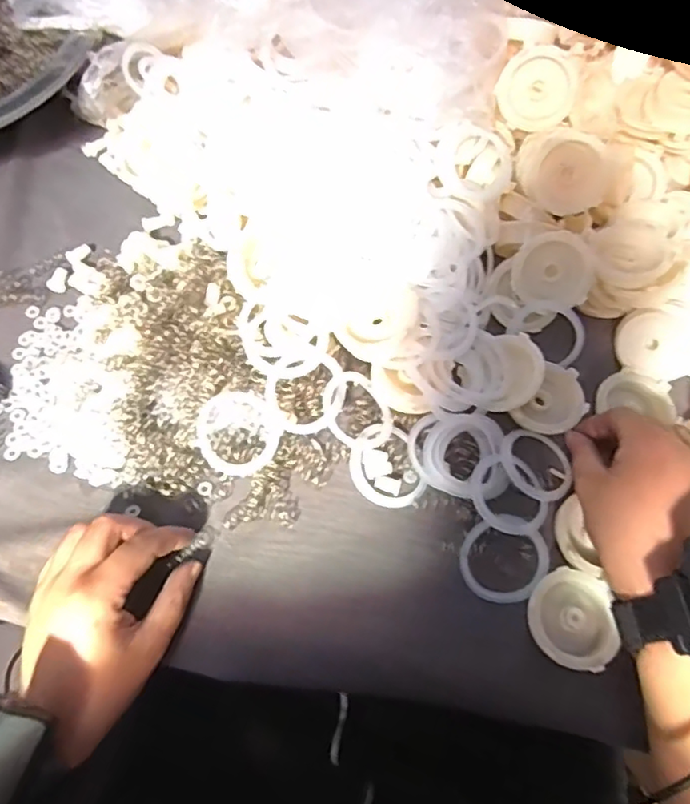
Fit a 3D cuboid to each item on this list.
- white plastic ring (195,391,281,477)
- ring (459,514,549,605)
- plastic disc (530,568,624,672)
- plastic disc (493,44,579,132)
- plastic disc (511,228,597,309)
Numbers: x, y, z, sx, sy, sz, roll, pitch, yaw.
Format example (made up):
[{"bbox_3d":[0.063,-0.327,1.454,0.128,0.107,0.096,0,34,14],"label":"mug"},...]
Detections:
[{"bbox_3d":[-0.069,0.018,0.380,0.051,0.013,0.056,2,66,-4],"label":"white plastic ring"},{"bbox_3d":[0.097,0.096,0.362,0.051,0.012,0.052,0,81,-2],"label":"ring"},{"bbox_3d":[0.135,0.128,0.350,0.052,0.017,0.052,2,66,-4],"label":"plastic disc"},{"bbox_3d":[0.137,-0.223,0.425,0.053,0.053,0.010,-15,26,22],"label":"plastic disc"},{"bbox_3d":[0.146,-0.094,0.417,0.054,0.006,0.050,7,105,10],"label":"plastic disc"}]

